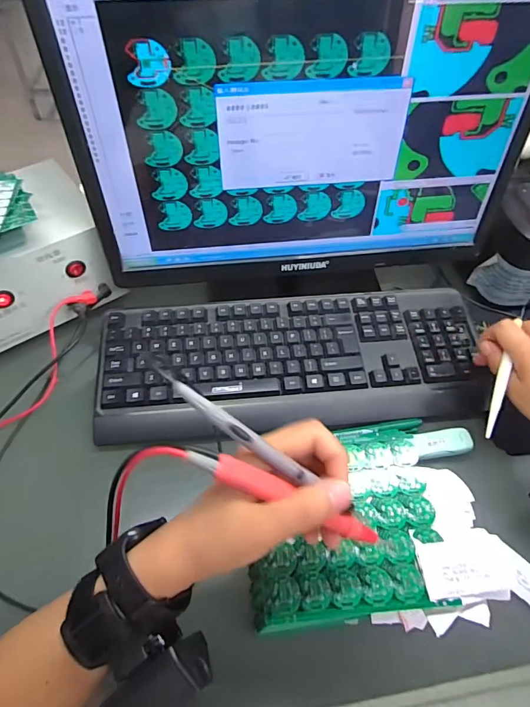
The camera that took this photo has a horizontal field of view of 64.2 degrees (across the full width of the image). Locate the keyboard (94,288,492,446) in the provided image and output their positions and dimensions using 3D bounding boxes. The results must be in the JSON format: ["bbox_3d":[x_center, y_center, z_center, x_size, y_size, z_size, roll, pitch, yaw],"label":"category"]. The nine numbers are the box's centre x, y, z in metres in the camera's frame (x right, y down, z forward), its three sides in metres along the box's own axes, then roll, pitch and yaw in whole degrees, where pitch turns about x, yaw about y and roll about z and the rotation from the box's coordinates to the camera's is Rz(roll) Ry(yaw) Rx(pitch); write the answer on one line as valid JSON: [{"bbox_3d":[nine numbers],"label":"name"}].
[{"bbox_3d":[0.034,0.008,0.480,0.430,0.034,0.163,-5,55,-5],"label":"keyboard"}]

